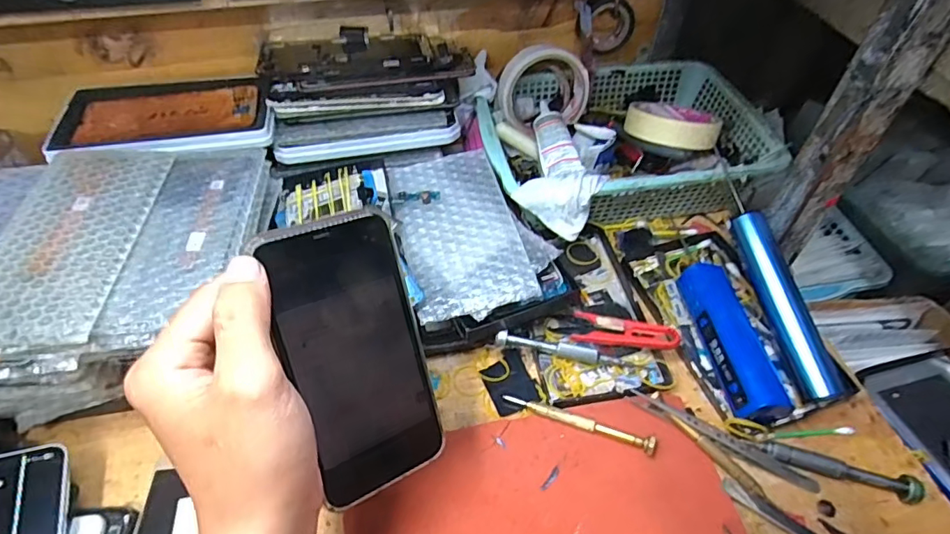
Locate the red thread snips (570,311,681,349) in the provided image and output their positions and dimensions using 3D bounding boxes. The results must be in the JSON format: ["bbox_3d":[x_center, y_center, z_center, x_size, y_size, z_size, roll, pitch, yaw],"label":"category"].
[{"bbox_3d":[0.122,0.054,0.424,0.082,0.013,0.026,3,50,24],"label":"red thread snips"}]

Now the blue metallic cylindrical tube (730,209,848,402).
[{"bbox_3d":[0.245,0.027,0.413,0.028,0.020,0.154,-9,68,-9],"label":"blue metallic cylindrical tube"}]

